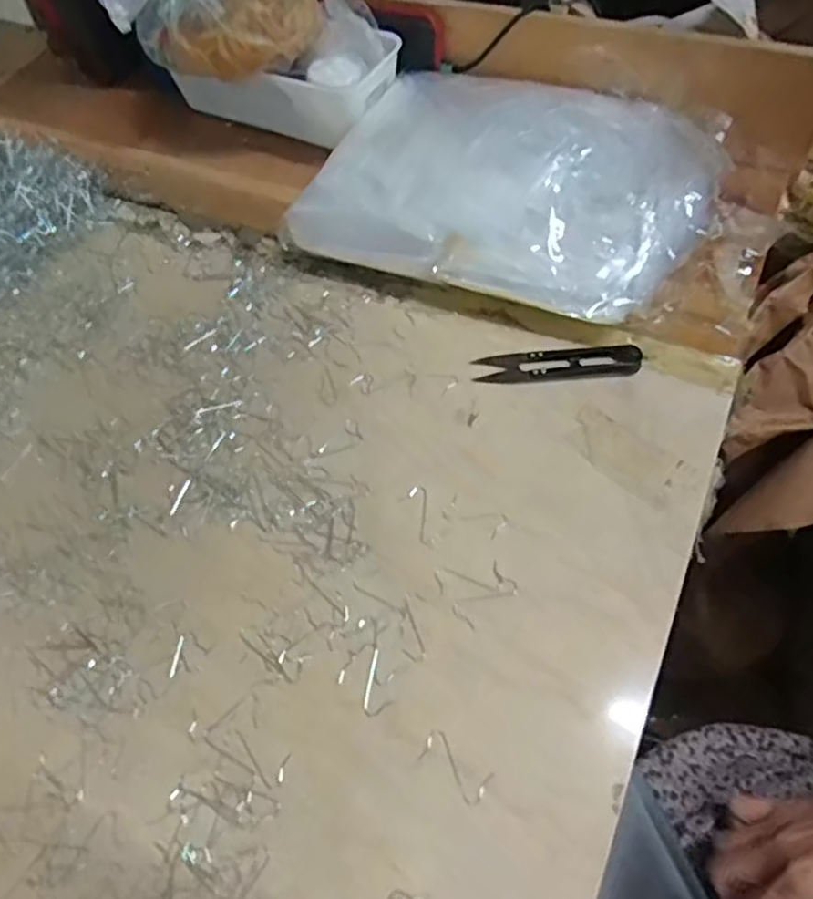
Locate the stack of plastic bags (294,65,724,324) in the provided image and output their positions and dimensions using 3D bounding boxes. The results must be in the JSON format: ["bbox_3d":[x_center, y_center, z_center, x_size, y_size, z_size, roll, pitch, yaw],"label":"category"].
[{"bbox_3d":[0.074,-0.191,0.502,0.269,0.068,0.184,19,61,16],"label":"stack of plastic bags"}]

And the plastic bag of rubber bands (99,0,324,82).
[{"bbox_3d":[-0.144,-0.341,0.535,0.149,0.075,0.074,7,58,10],"label":"plastic bag of rubber bands"}]

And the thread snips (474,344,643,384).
[{"bbox_3d":[0.095,-0.055,0.440,0.100,0.009,0.024,0,57,5],"label":"thread snips"}]

